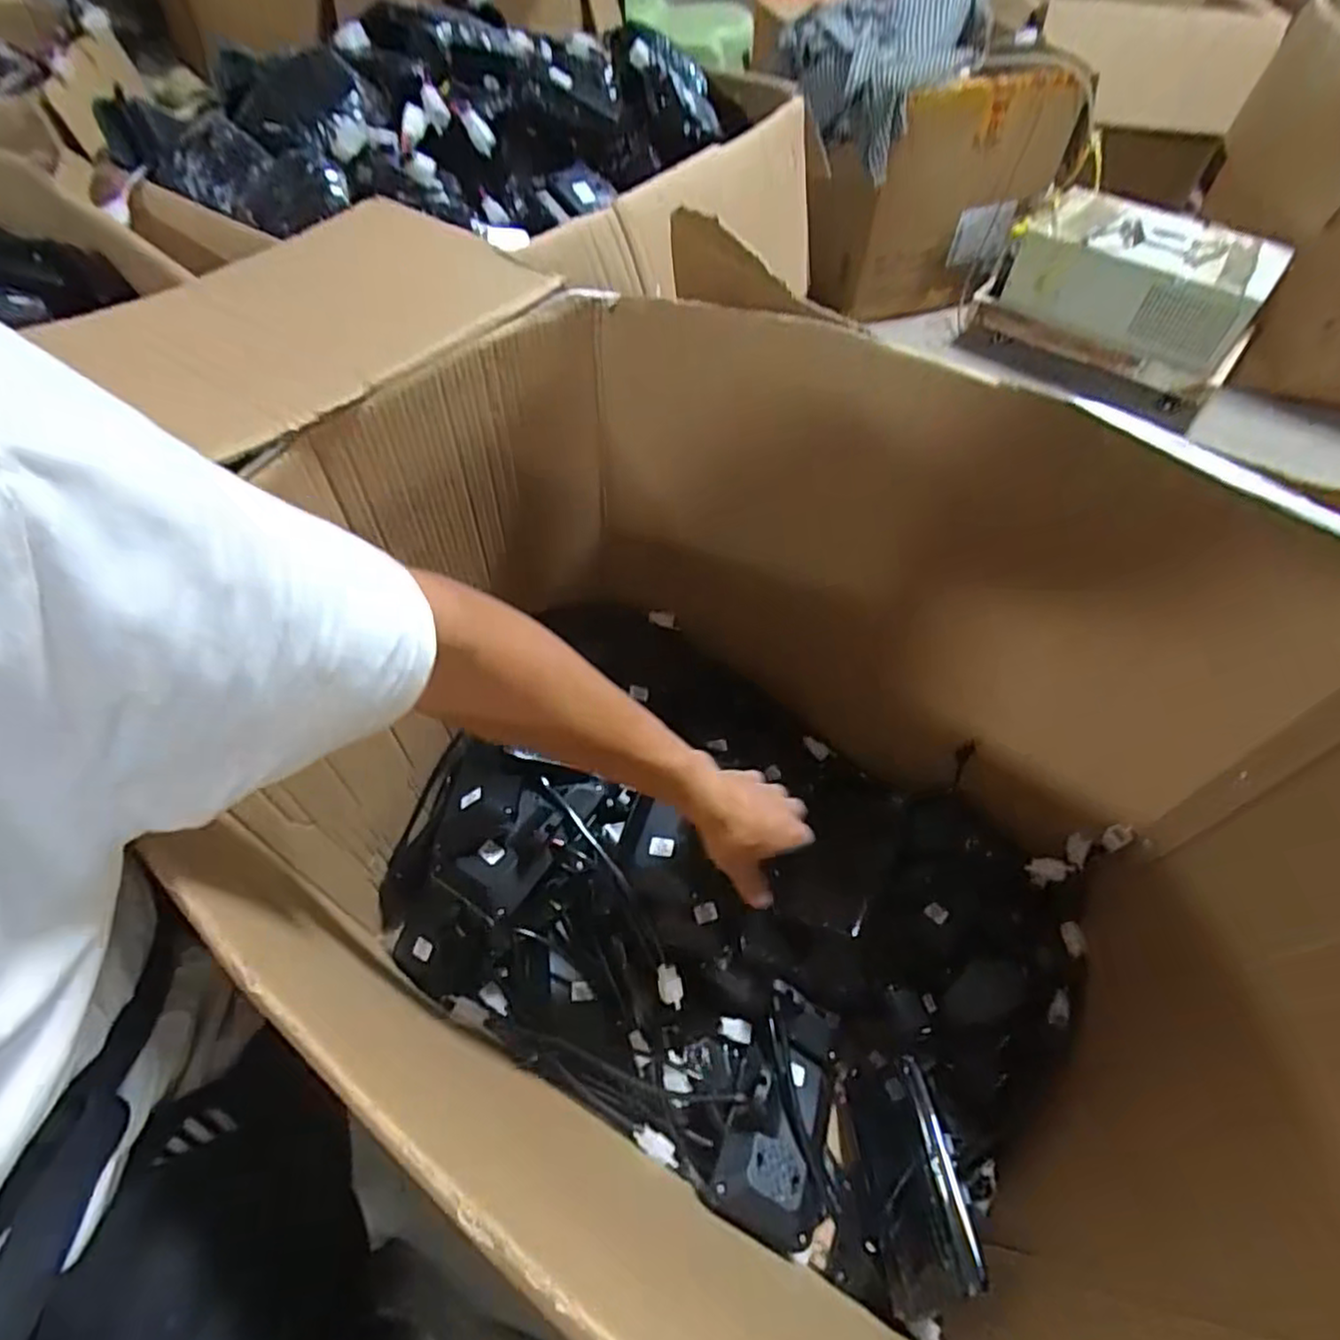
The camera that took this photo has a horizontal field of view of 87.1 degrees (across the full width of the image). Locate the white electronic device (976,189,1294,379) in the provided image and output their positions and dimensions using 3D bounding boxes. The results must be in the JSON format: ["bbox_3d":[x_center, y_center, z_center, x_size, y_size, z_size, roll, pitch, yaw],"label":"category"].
[{"bbox_3d":[0.831,-0.712,1.288,0.437,0.174,0.236,35,61,20],"label":"white electronic device"}]

